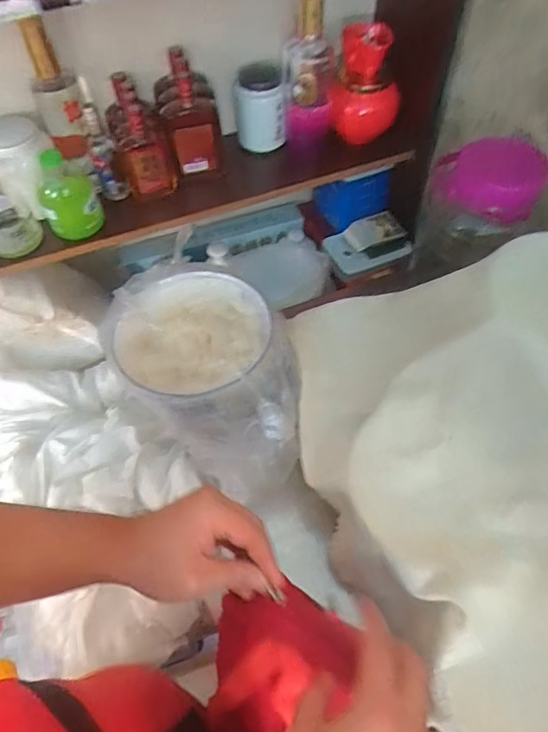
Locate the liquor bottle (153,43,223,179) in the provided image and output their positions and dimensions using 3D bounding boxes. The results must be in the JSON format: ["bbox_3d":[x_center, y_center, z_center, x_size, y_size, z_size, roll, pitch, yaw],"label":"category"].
[{"bbox_3d":[-0.134,-0.391,0.774,0.090,0.159,0.084,-12,57,-6],"label":"liquor bottle"}]

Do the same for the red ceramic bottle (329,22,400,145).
[{"bbox_3d":[0.156,-0.473,0.816,0.111,0.152,0.093,5,57,5],"label":"red ceramic bottle"}]

